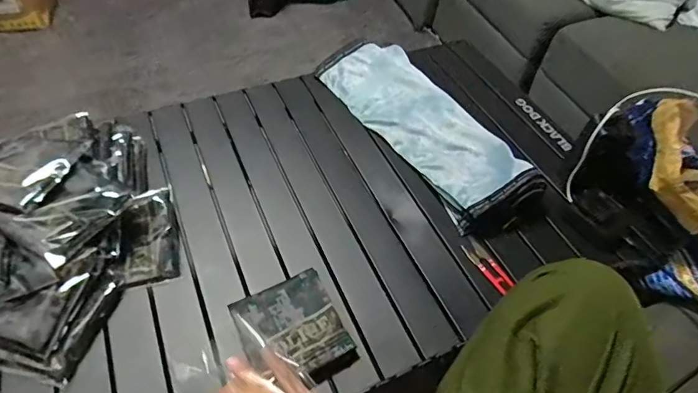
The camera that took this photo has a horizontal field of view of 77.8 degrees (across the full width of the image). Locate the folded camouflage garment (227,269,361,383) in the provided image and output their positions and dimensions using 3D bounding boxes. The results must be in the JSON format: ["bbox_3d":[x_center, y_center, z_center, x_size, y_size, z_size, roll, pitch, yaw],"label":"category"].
[{"bbox_3d":[-0.071,0.169,0.548,0.120,0.028,0.137,-22,57,-19],"label":"folded camouflage garment"}]

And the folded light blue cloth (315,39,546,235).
[{"bbox_3d":[0.139,-0.142,0.778,0.179,0.069,0.479,-26,58,-22],"label":"folded light blue cloth"}]

